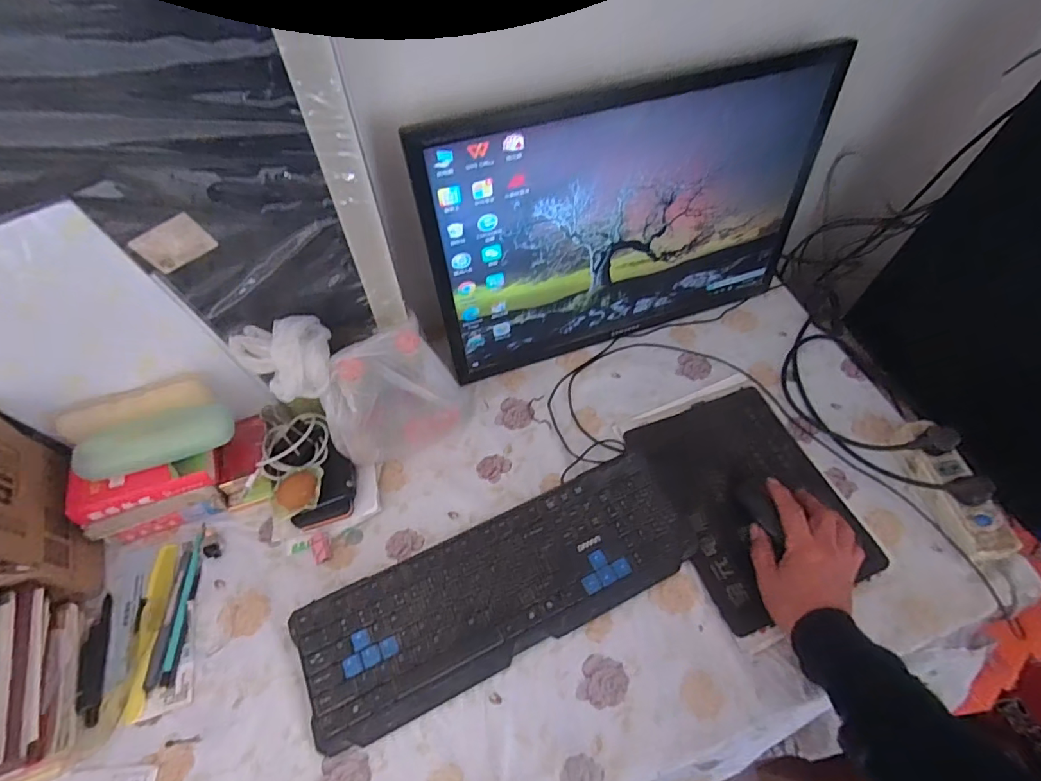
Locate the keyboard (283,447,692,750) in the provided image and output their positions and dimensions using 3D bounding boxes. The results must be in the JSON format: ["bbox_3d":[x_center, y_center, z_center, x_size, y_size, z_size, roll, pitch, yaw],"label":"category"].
[{"bbox_3d":[-0.019,0.214,0.546,0.426,0.027,0.141,-22,61,-15],"label":"keyboard"}]

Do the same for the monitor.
[{"bbox_3d":[0.141,-0.194,0.627,0.514,0.333,0.072,-17,60,-12],"label":"monitor"}]

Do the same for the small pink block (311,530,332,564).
[{"bbox_3d":[-0.231,0.180,0.575,0.020,0.009,0.036,-19,60,-13],"label":"small pink block"}]

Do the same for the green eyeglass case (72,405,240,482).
[{"bbox_3d":[-0.394,0.057,0.539,0.152,0.041,0.039,-19,60,-12],"label":"green eyeglass case"}]

